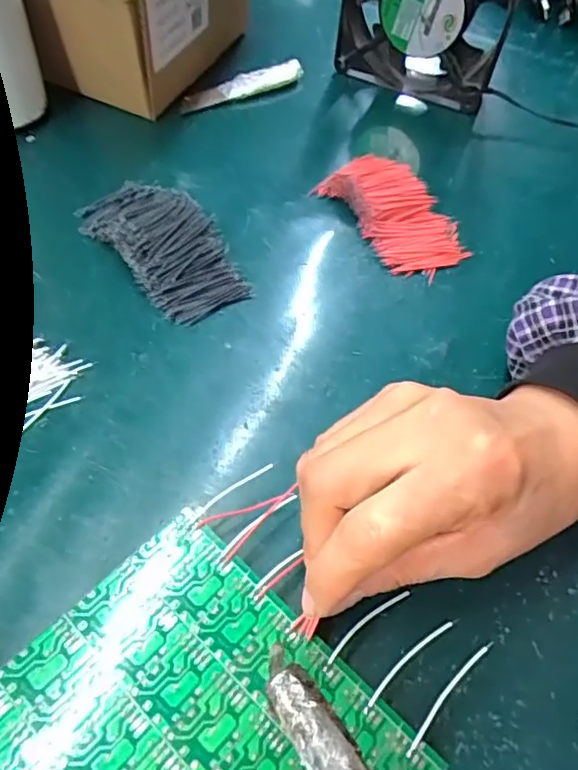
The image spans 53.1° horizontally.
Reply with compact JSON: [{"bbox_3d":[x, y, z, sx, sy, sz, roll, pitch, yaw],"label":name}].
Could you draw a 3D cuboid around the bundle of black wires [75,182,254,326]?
[{"bbox_3d":[-0.071,-0.082,0.333,0.058,0.016,0.107,-36,65,-25],"label":"bundle of black wires"}]

